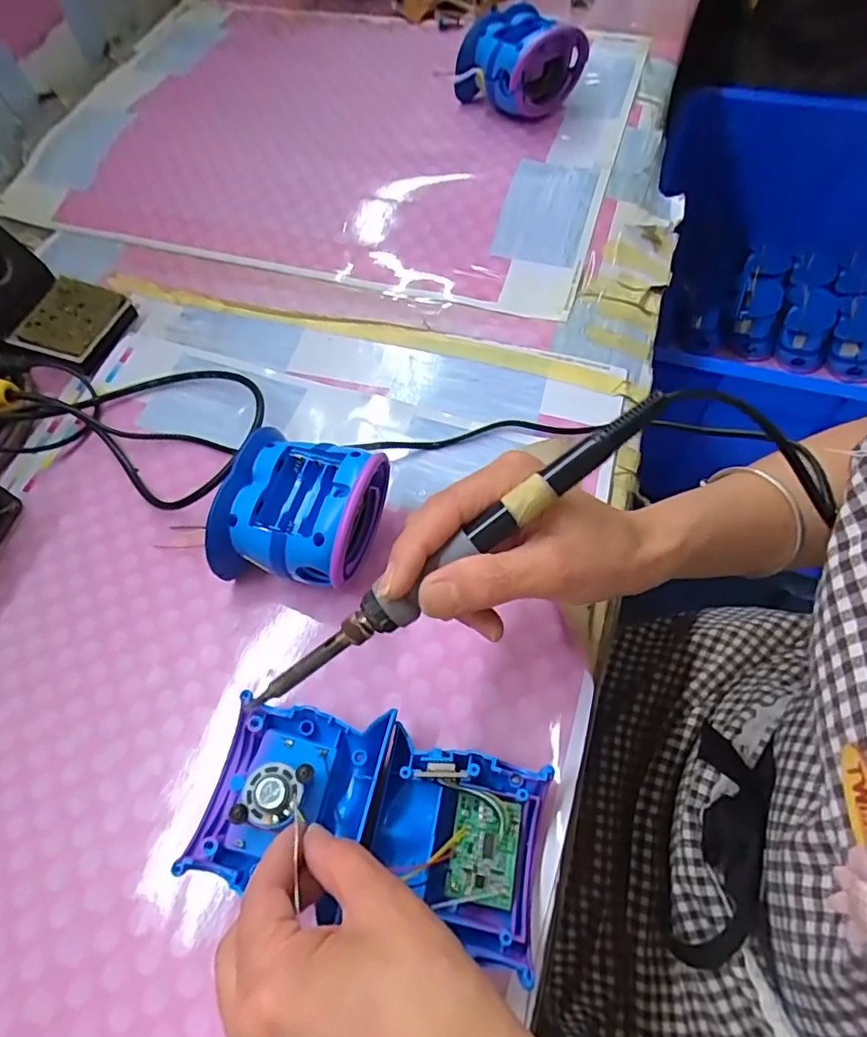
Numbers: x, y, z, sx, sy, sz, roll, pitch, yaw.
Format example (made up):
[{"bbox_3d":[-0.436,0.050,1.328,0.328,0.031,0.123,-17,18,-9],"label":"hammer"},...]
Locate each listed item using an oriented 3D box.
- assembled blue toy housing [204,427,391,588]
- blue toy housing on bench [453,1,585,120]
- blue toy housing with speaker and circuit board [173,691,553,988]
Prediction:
[{"bbox_3d":[-0.078,-0.003,0.342,0.082,0.066,0.083,15,64,13],"label":"assembled blue toy housing"},{"bbox_3d":[0.077,-0.400,0.514,0.067,0.071,0.103,-40,68,-16],"label":"blue toy housing on bench"},{"bbox_3d":[-0.029,0.140,0.275,0.155,0.034,0.081,13,64,8],"label":"blue toy housing with speaker and circuit board"}]

